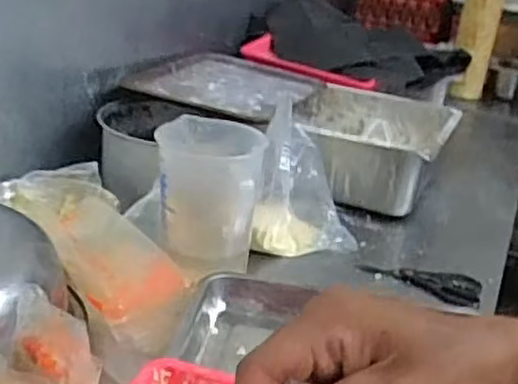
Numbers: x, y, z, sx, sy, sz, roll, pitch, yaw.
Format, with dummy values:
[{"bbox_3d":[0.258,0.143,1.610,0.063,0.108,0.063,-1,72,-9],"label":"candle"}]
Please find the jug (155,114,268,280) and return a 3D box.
[{"bbox_3d":[-0.071,0.001,0.988,0.140,0.165,0.164,7,23,2],"label":"jug"}]

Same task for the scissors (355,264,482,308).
[{"bbox_3d":[0.242,0.133,1.087,0.179,0.018,0.065,12,24,13],"label":"scissors"}]

